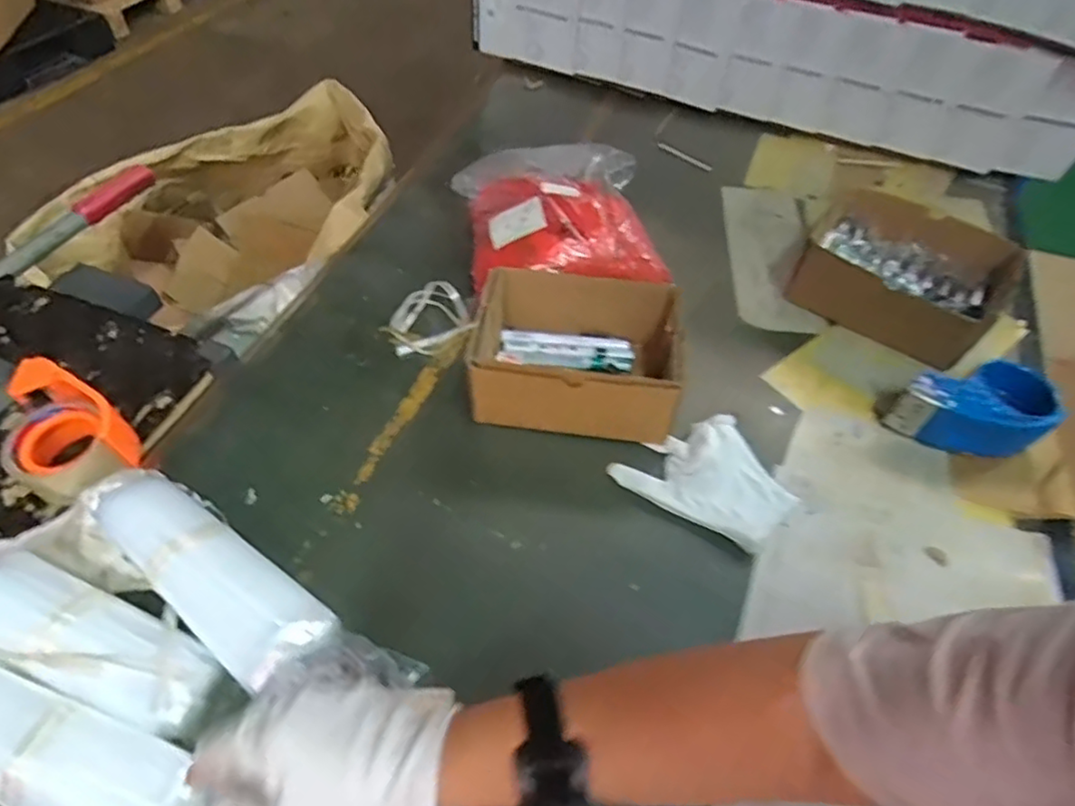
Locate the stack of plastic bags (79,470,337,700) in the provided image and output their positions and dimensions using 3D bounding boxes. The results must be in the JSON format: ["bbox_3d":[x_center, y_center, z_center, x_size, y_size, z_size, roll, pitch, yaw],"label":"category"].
[{"bbox_3d":[-0.270,0.141,0.526,0.244,0.044,0.076,33,58,22],"label":"stack of plastic bags"}]

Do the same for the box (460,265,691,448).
[{"bbox_3d":[0.042,-0.054,0.667,0.205,0.092,0.165,7,52,4],"label":"box"}]

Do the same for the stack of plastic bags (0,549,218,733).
[{"bbox_3d":[-0.349,0.181,0.489,0.226,0.052,0.070,18,53,12],"label":"stack of plastic bags"}]

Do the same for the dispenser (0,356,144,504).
[{"bbox_3d":[-0.456,0.029,0.602,0.132,0.061,0.094,27,56,18],"label":"dispenser"}]

